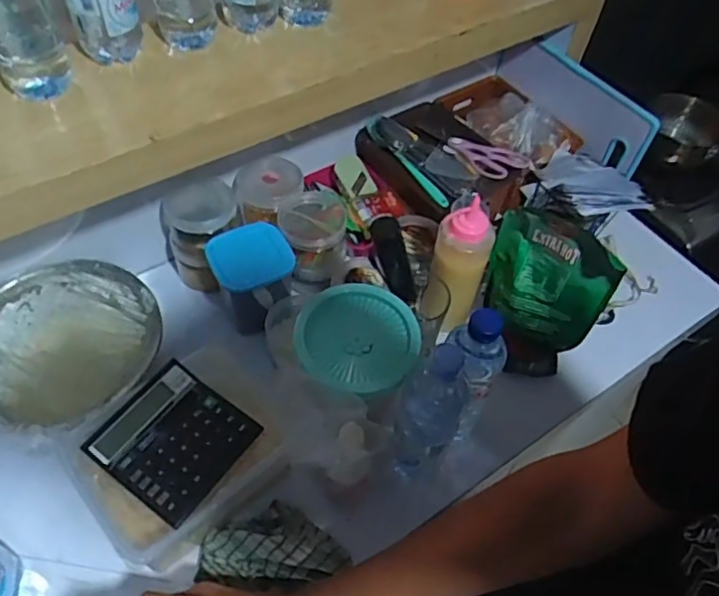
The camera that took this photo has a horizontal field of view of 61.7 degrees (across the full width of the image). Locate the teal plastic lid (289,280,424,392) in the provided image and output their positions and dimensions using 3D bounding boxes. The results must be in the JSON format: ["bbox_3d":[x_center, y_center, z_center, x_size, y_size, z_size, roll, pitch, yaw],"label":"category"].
[{"bbox_3d":[-0.002,0.042,0.651,0.130,0.019,0.127,2,54,-2],"label":"teal plastic lid"}]

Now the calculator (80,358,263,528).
[{"bbox_3d":[-0.189,0.142,0.614,0.131,0.013,0.125,33,58,14],"label":"calculator"}]

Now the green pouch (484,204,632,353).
[{"bbox_3d":[0.215,-0.013,0.717,0.146,0.167,0.051,33,59,19],"label":"green pouch"}]

